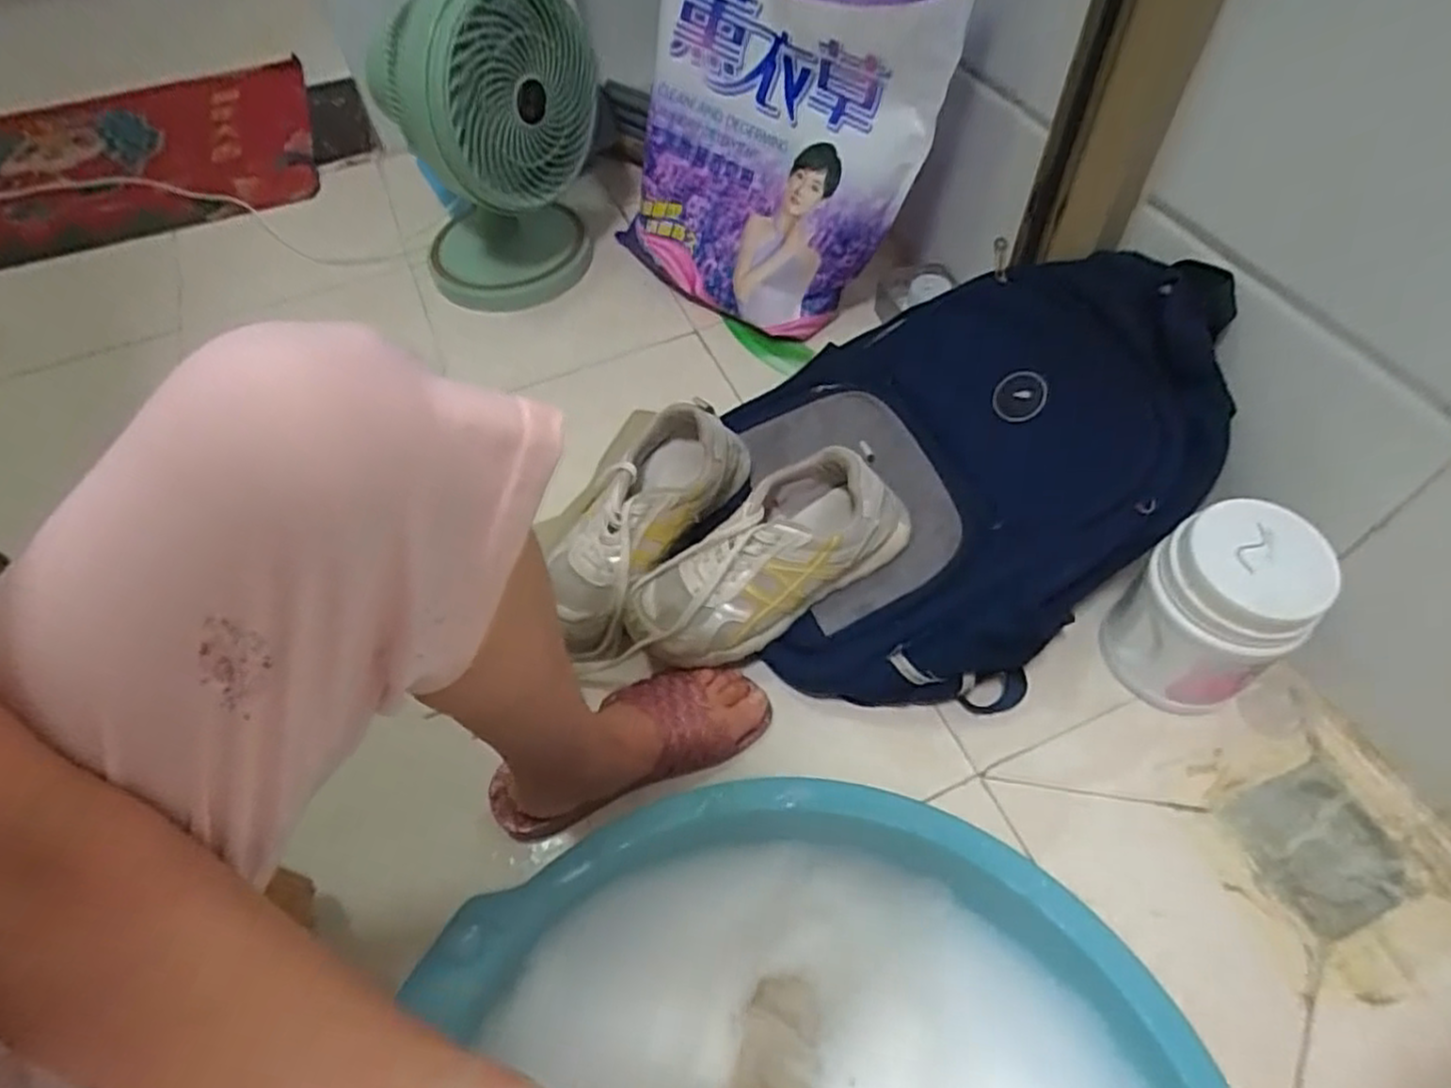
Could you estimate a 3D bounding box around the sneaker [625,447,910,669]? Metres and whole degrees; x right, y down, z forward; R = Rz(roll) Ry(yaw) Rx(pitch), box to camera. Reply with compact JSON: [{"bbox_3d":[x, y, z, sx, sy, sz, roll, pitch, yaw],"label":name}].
[{"bbox_3d":[0.031,0.014,0.637,0.241,0.086,0.095,-34,57,0],"label":"sneaker"}]

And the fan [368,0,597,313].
[{"bbox_3d":[-0.266,-0.455,0.896,0.227,0.360,0.190,-18,57,-10],"label":"fan"}]

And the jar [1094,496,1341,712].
[{"bbox_3d":[0.374,0.056,0.588,0.101,0.168,0.091,11,57,10],"label":"jar"}]

